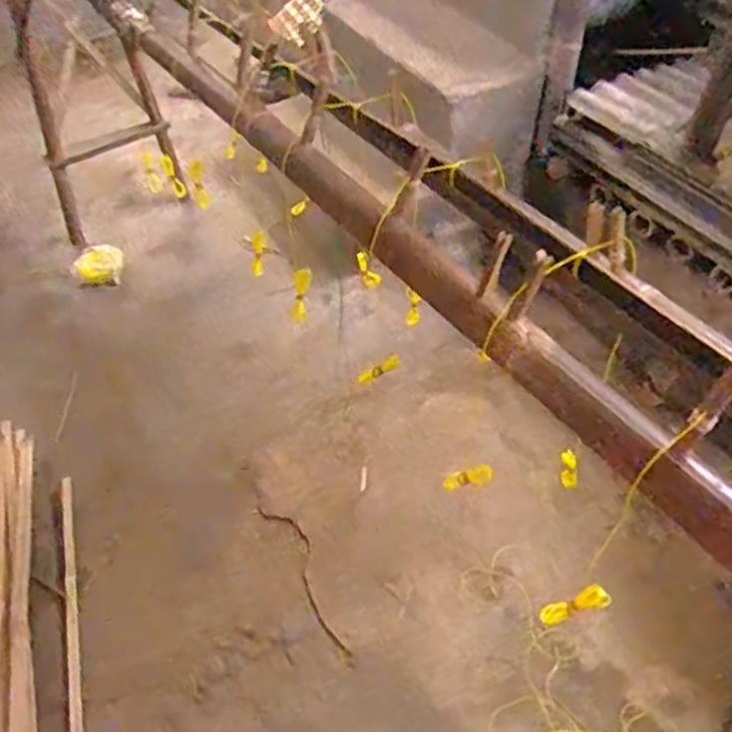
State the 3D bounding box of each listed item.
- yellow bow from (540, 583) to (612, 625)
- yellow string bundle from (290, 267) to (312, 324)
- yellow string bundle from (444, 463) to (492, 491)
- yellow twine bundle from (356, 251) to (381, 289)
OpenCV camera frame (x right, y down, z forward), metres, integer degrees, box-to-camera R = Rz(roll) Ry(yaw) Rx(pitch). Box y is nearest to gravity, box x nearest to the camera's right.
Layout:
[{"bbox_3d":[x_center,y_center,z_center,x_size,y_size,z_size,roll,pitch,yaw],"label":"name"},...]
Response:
[{"bbox_3d":[0.220,0.252,0.705,0.076,0.017,0.023,-34,44,24],"label":"yellow bow"},{"bbox_3d":[-0.097,-0.107,1.003,0.029,0.033,0.098,-1,49,1],"label":"yellow string bundle"},{"bbox_3d":[0.122,0.134,0.800,0.059,0.022,0.017,-18,48,11],"label":"yellow string bundle"},{"bbox_3d":[0.003,-0.180,1.277,0.021,0.127,0.027,26,79,23],"label":"yellow twine bundle"}]

